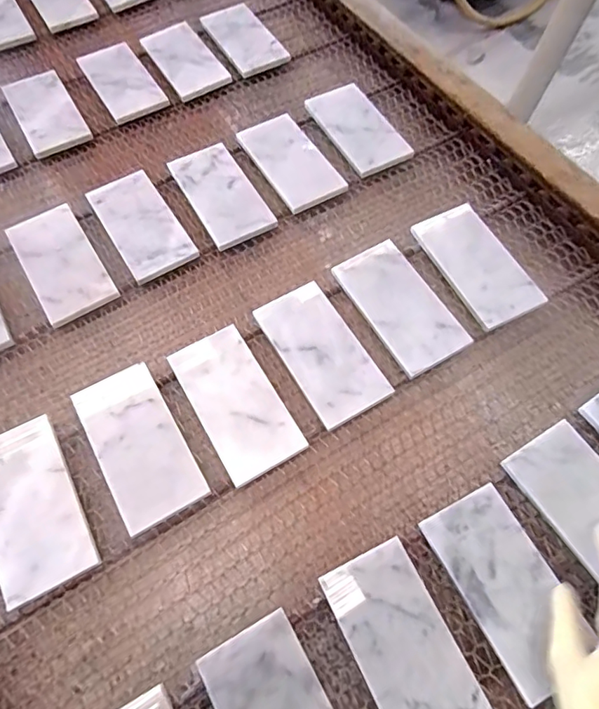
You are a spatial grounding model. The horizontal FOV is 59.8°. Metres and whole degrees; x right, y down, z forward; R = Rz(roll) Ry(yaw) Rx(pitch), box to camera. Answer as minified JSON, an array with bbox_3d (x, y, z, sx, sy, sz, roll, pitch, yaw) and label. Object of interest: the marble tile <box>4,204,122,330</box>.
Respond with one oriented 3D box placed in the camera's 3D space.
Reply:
[{"bbox_3d":[-0.277,-0.108,0.602,0.078,0.016,0.158,-32,62,-11],"label":"marble tile"}]

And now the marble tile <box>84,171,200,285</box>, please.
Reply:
[{"bbox_3d":[-0.191,-0.157,0.624,0.077,0.011,0.152,-30,63,-10],"label":"marble tile"}]

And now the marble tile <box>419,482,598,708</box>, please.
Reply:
[{"bbox_3d":[0.177,0.195,0.442,0.078,0.007,0.150,-27,64,-9],"label":"marble tile"}]

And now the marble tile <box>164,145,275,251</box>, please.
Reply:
[{"bbox_3d":[-0.098,-0.200,0.646,0.078,0.010,0.152,-27,63,-12],"label":"marble tile"}]

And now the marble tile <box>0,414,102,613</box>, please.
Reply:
[{"bbox_3d":[-0.246,0.135,0.471,0.080,0.012,0.156,-27,66,-13],"label":"marble tile"}]

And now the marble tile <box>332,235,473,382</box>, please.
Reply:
[{"bbox_3d":[0.107,-0.055,0.566,0.077,0.008,0.156,-31,64,-5],"label":"marble tile"}]

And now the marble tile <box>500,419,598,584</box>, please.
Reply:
[{"bbox_3d":[0.268,0.143,0.474,0.089,0.009,0.155,-28,68,-18],"label":"marble tile"}]

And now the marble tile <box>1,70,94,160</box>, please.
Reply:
[{"bbox_3d":[-0.351,-0.337,0.721,0.078,0.010,0.158,-28,62,-12],"label":"marble tile"}]

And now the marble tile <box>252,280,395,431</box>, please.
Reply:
[{"bbox_3d":[0.021,-0.004,0.539,0.077,0.007,0.153,-30,67,-9],"label":"marble tile"}]

